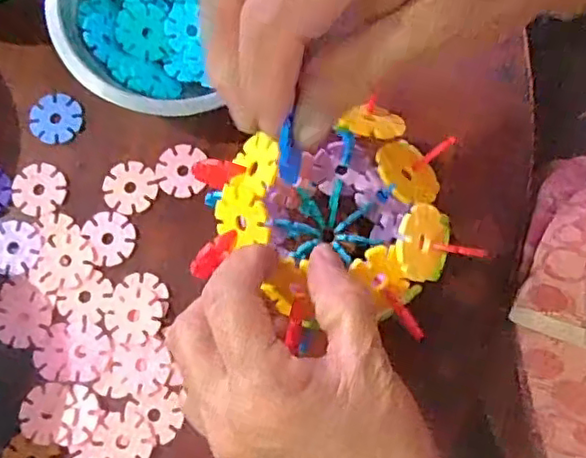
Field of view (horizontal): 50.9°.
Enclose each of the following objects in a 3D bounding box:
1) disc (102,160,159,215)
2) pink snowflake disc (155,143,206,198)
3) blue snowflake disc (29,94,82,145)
[{"bbox_3d":[-0.097,-0.025,0.365,0.031,0.004,0.031,0,78,0],"label":"disc"},{"bbox_3d":[-0.068,-0.035,0.368,0.029,0.004,0.031,0,78,0],"label":"pink snowflake disc"},{"bbox_3d":[-0.147,-0.068,0.380,0.032,0.004,0.031,0,78,0],"label":"blue snowflake disc"}]

